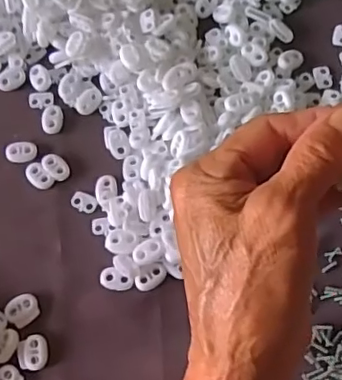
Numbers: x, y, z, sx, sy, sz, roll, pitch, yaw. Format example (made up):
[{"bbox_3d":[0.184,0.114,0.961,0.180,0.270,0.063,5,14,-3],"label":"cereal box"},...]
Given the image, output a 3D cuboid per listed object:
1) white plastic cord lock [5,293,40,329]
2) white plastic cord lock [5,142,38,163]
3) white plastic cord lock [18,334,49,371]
[{"bbox_3d":[-0.100,0.081,0.386,0.021,0.006,0.019,-41,76,-12],"label":"white plastic cord lock"},{"bbox_3d":[-0.111,-0.028,0.424,0.022,0.006,0.017,3,72,1],"label":"white plastic cord lock"},{"bbox_3d":[-0.090,0.106,0.375,0.019,0.005,0.022,-9,72,-3],"label":"white plastic cord lock"}]

